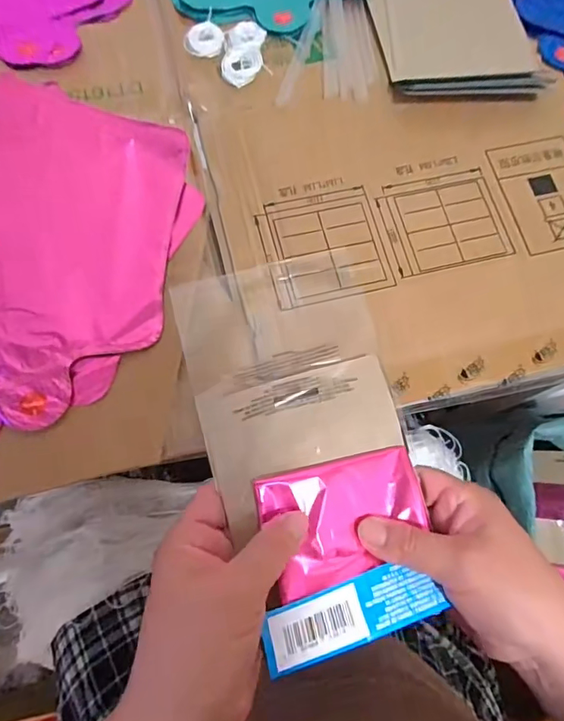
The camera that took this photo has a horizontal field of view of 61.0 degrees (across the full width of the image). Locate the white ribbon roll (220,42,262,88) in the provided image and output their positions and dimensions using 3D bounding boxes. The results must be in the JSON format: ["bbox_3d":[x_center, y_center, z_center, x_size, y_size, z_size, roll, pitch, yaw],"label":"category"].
[{"bbox_3d":[-0.031,-0.228,0.368,0.031,0.010,0.036,-6,71,-3],"label":"white ribbon roll"}]

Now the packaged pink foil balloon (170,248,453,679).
[{"bbox_3d":[0.015,0.037,0.277,0.116,0.028,0.224,-14,72,-6],"label":"packaged pink foil balloon"}]

